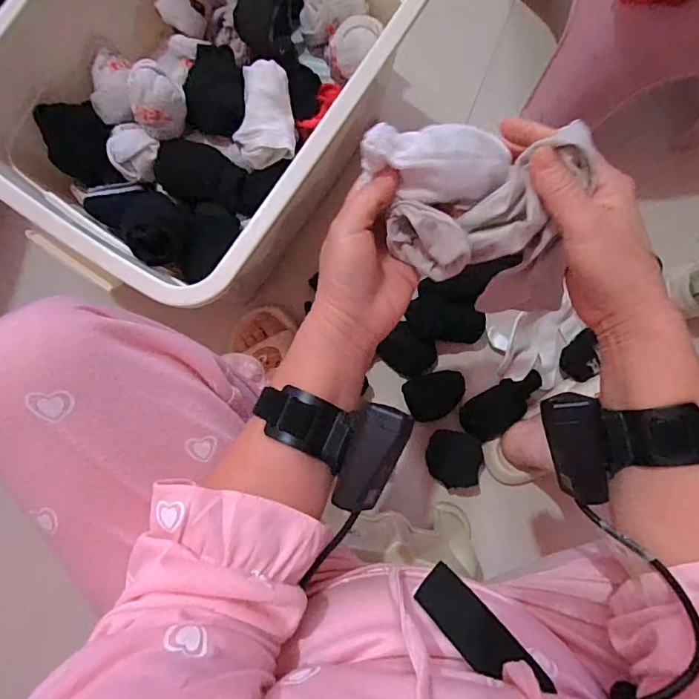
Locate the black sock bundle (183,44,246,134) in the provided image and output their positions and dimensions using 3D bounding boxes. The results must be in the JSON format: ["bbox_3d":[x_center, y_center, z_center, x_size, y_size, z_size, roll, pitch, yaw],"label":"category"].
[{"bbox_3d":[-0.154,-0.299,0.546,0.064,0.034,0.100,-6,88,-2],"label":"black sock bundle"}]

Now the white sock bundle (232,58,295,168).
[{"bbox_3d":[-0.098,-0.271,0.551,0.067,0.039,0.122,-4,88,-2],"label":"white sock bundle"}]

